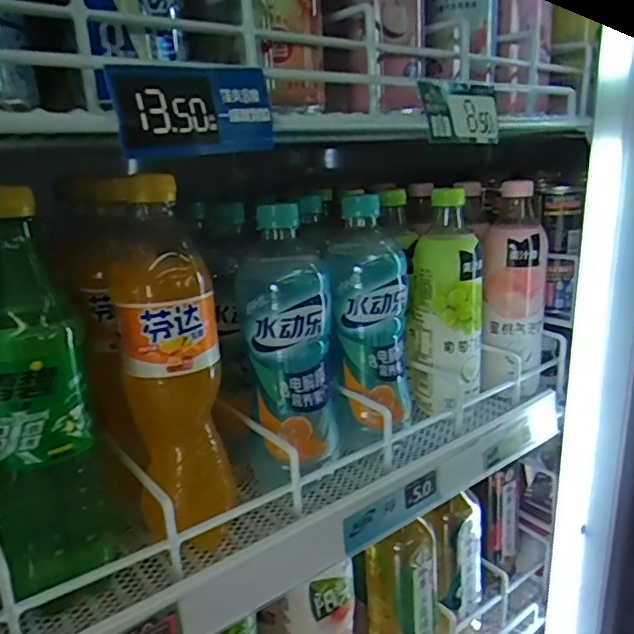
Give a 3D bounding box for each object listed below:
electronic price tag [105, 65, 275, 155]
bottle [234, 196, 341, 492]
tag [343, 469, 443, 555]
[{"bbox_3d":[-0.056,-0.097,0.263,0.078,0.037,0.007,-15,20,-37],"label":"electronic price tag"},{"bbox_3d":[-0.022,0.016,0.427,0.069,0.193,0.078,-2,16,3],"label":"bottle"},{"bbox_3d":[0.059,0.143,0.419,0.098,0.028,0.005,-15,19,-36],"label":"tag"}]

